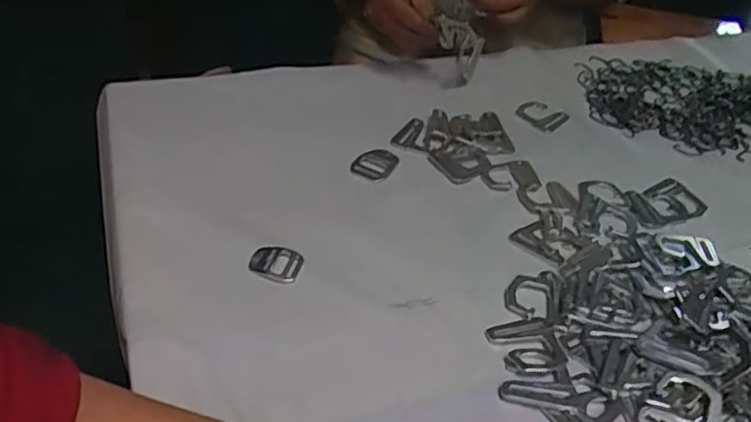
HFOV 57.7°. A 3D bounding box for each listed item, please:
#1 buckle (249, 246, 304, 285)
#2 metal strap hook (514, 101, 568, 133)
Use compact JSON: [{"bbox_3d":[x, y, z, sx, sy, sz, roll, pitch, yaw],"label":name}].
[{"bbox_3d":[-0.076,0.040,0.521,0.038,0.010,0.026,10,38,3],"label":"buckle"},{"bbox_3d":[0.179,-0.103,0.739,0.048,0.009,0.044,33,45,29],"label":"metal strap hook"}]

